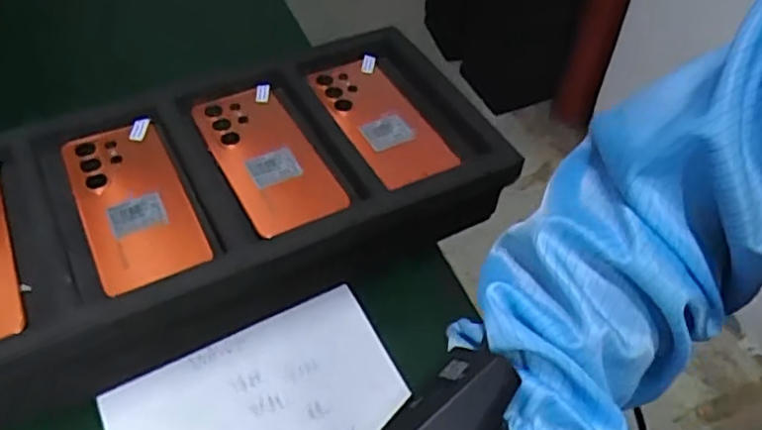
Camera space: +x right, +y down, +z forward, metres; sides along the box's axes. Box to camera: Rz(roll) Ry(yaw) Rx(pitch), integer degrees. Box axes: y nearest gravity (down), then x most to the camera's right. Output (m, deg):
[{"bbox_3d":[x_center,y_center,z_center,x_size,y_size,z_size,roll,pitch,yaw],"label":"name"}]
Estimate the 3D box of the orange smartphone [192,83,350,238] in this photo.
[{"bbox_3d":[-0.095,-0.051,0.552,0.078,0.012,0.175,-23,54,-21],"label":"orange smartphone"}]

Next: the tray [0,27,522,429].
[{"bbox_3d":[-0.152,-0.010,0.548,0.472,0.088,0.237,-24,54,-22],"label":"tray"}]

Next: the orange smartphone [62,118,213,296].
[{"bbox_3d":[-0.192,-0.014,0.509,0.076,0.006,0.162,-20,53,-19],"label":"orange smartphone"}]

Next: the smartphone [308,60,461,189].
[{"bbox_3d":[0.000,-0.086,0.590,0.073,0.013,0.163,-21,53,-20],"label":"smartphone"}]

